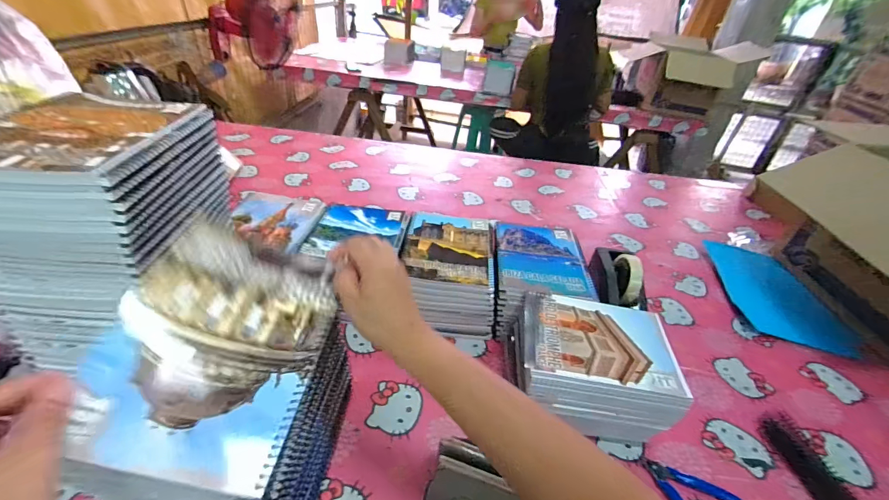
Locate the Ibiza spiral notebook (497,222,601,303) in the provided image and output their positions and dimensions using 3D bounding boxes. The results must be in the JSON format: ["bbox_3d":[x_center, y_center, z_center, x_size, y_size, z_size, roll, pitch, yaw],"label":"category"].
[{"bbox_3d":[0.173,0.011,0.681,0.158,0.011,0.201,7,36,0],"label":"Ibiza spiral notebook"}]

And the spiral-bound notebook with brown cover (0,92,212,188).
[{"bbox_3d":[-0.357,-0.121,0.387,0.151,0.016,0.198,4,36,-5],"label":"spiral-bound notebook with brown cover"}]

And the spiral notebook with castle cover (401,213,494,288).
[{"bbox_3d":[0.009,-0.009,0.682,0.155,0.010,0.190,8,36,1],"label":"spiral notebook with castle cover"}]

